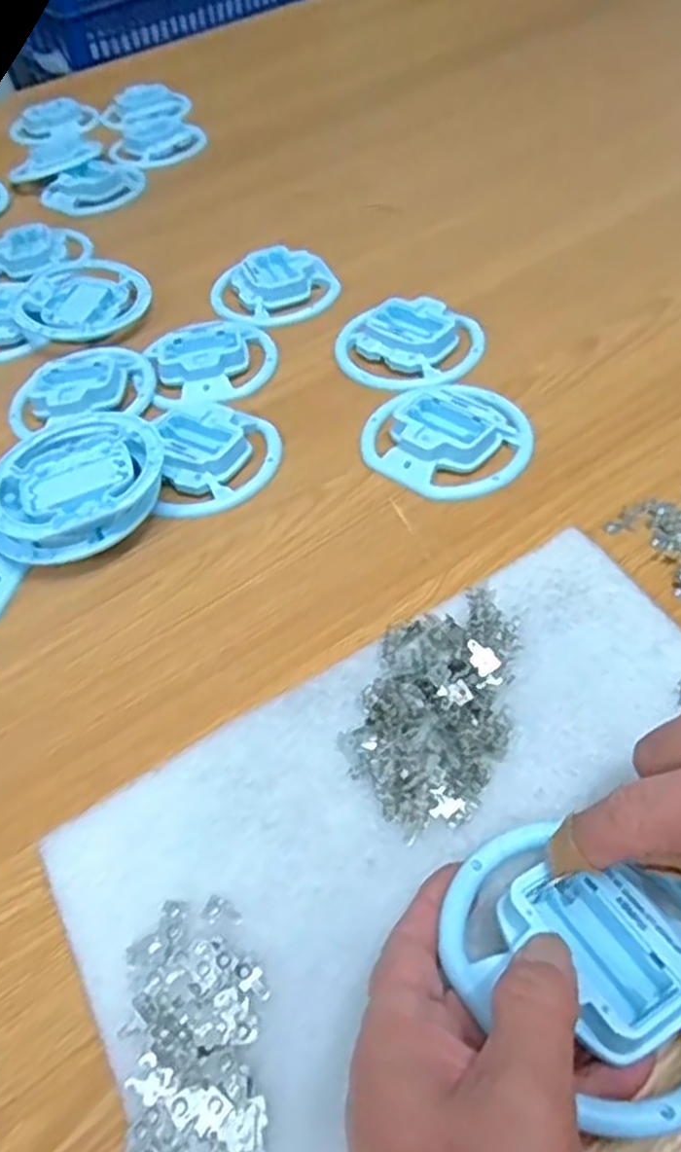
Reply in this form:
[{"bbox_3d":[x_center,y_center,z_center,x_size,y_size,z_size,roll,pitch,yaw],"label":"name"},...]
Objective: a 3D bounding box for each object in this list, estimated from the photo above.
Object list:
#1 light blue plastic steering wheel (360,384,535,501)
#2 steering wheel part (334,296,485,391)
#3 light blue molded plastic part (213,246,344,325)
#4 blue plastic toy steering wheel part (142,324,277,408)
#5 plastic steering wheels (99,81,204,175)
[{"bbox_3d":[0.066,-0.091,0.487,0.101,0.021,0.093,-3,50,4],"label":"light blue plastic steering wheel"},{"bbox_3d":[0.046,-0.166,0.555,0.090,0.021,0.089,-3,50,4],"label":"steering wheel part"},{"bbox_3d":[-0.051,-0.228,0.621,0.093,0.021,0.086,-3,50,4],"label":"light blue molded plastic part"},{"bbox_3d":[-0.090,-0.153,0.560,0.089,0.021,0.084,-14,50,-5],"label":"blue plastic toy steering wheel part"},{"bbox_3d":[-0.213,-0.507,0.886,0.100,0.024,0.195,-15,50,-6],"label":"plastic steering wheels"}]

